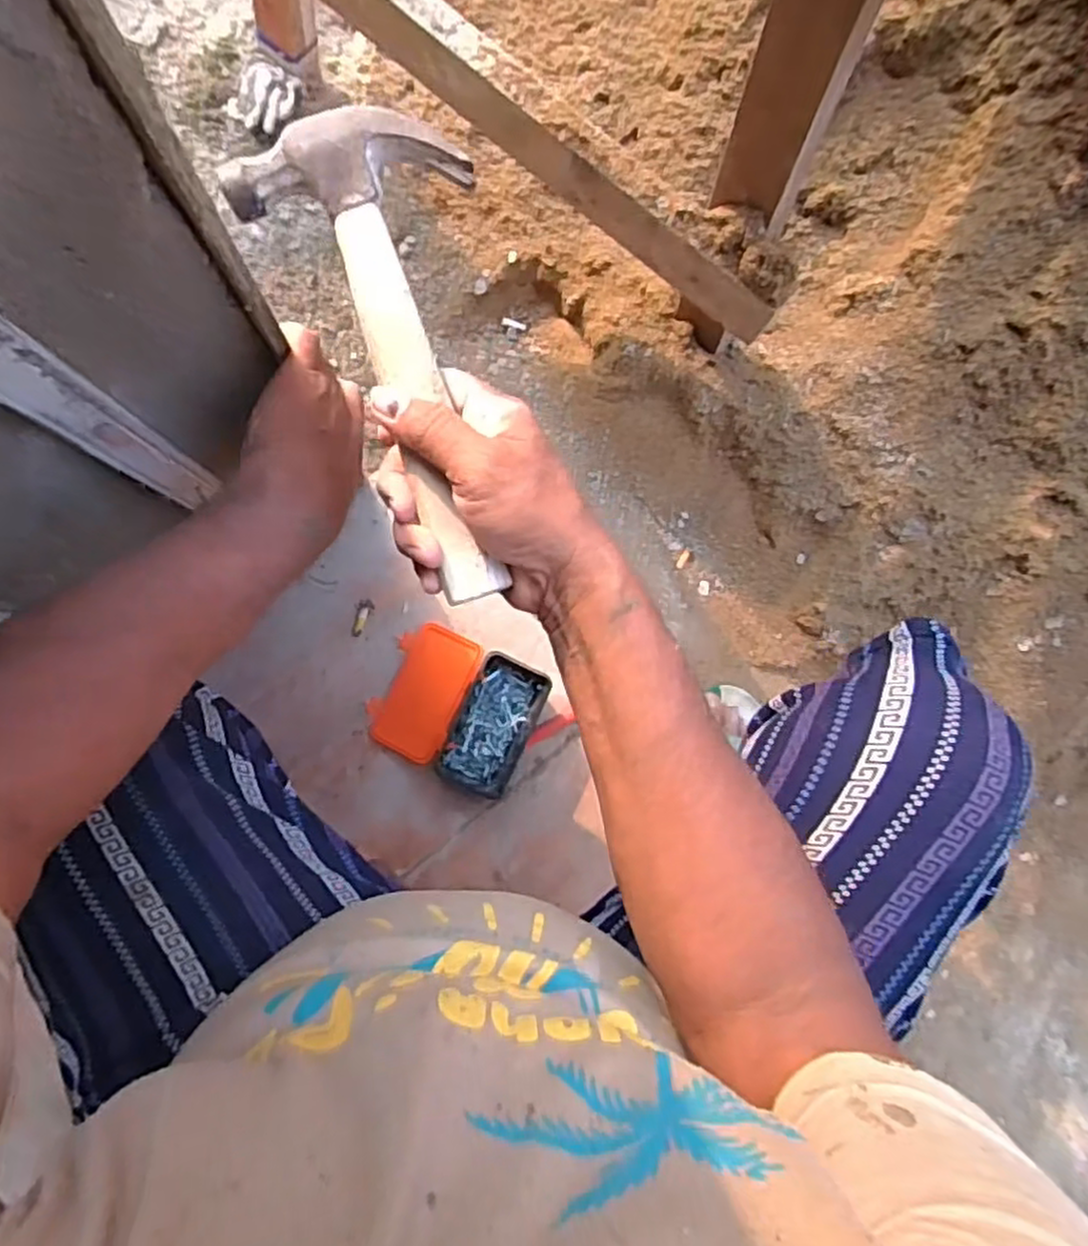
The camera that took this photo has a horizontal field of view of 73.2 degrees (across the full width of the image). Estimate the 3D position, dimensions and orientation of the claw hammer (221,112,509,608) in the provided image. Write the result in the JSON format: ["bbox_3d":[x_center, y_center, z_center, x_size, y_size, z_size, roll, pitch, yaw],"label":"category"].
[{"bbox_3d":[-0.072,-0.133,0.373,0.114,0.023,0.246,-17,93,-8],"label":"claw hammer"}]

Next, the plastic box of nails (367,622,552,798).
[{"bbox_3d":[-0.096,0.096,0.805,0.168,0.034,0.152,25,85,-6],"label":"plastic box of nails"}]

